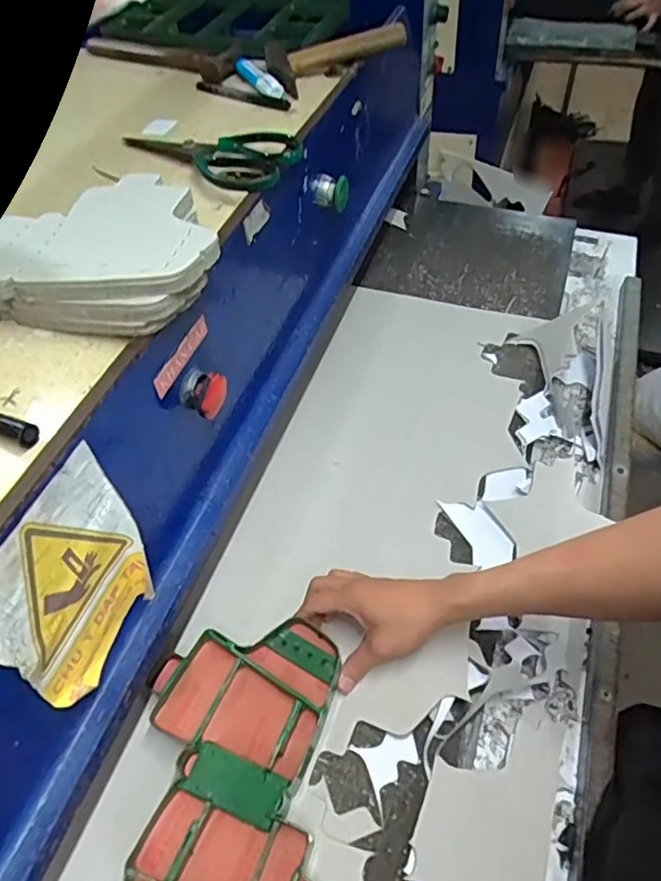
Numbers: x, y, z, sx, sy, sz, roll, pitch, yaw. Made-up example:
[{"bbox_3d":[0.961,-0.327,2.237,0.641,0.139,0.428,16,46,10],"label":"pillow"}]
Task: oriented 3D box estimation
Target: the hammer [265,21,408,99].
[{"bbox_3d":[0.002,-0.461,0.709,0.167,0.035,0.080,-28,54,-17],"label":"hammer"}]

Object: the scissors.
[{"bbox_3d":[-0.120,-0.285,0.583,0.196,0.019,0.084,25,57,22],"label":"scissors"}]

